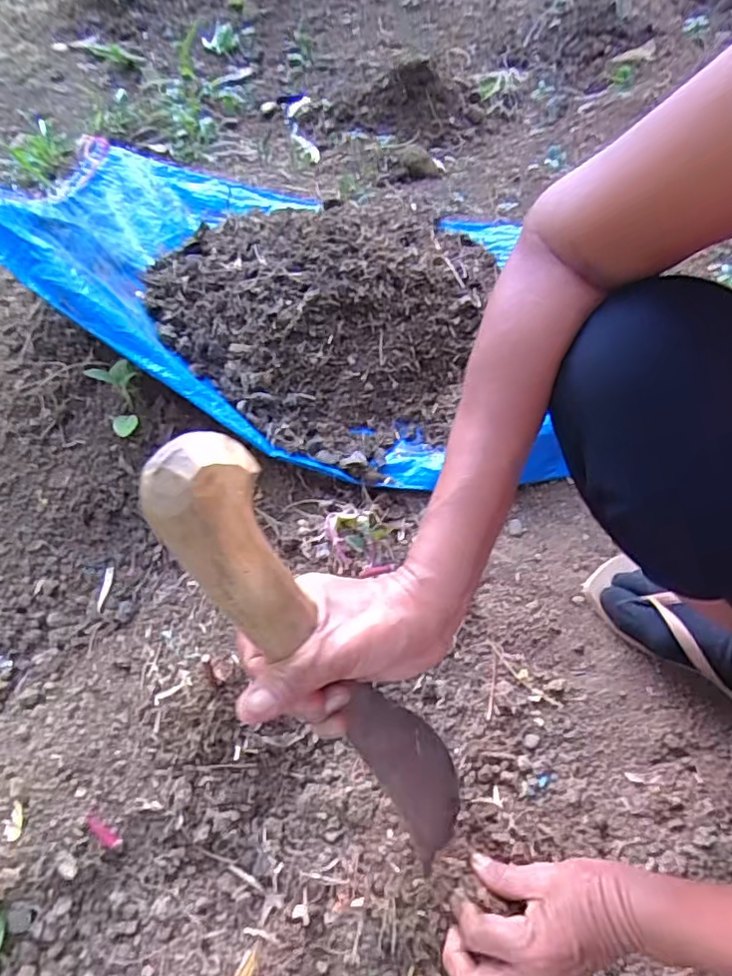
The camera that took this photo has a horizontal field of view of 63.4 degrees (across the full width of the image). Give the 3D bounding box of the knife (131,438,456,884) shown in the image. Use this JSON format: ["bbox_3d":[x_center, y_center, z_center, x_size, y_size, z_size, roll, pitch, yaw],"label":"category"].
[{"bbox_3d":[-0.008,0.119,0.355,0.030,0.368,0.060,15,54,44],"label":"knife"}]

